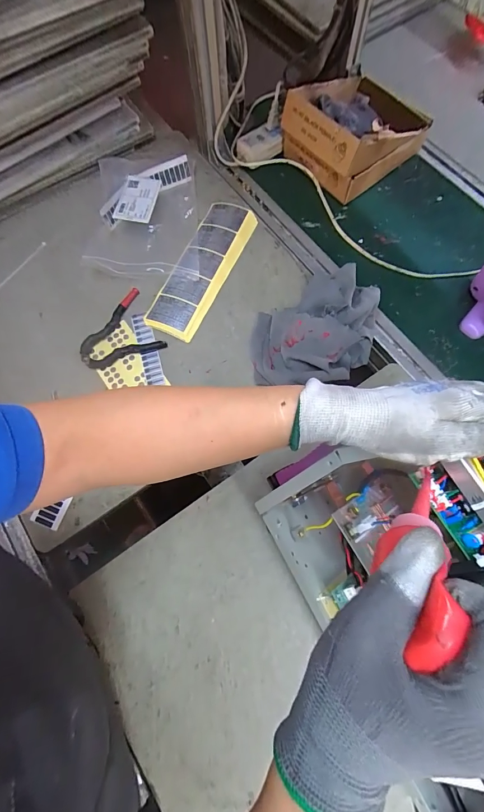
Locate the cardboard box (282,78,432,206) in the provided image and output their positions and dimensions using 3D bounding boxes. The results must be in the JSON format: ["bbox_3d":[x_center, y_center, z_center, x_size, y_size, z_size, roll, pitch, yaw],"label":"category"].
[{"bbox_3d":[0.212,-0.522,0.649,0.227,0.104,0.192,-40,76,-12],"label":"cardboard box"}]

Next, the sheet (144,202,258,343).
[{"bbox_3d":[-0.068,-0.251,0.621,0.091,0.018,0.284,22,73,8],"label":"sheet"}]

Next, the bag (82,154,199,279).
[{"bbox_3d":[-0.177,-0.353,0.634,0.197,0.036,0.264,1,72,0],"label":"bag"}]

